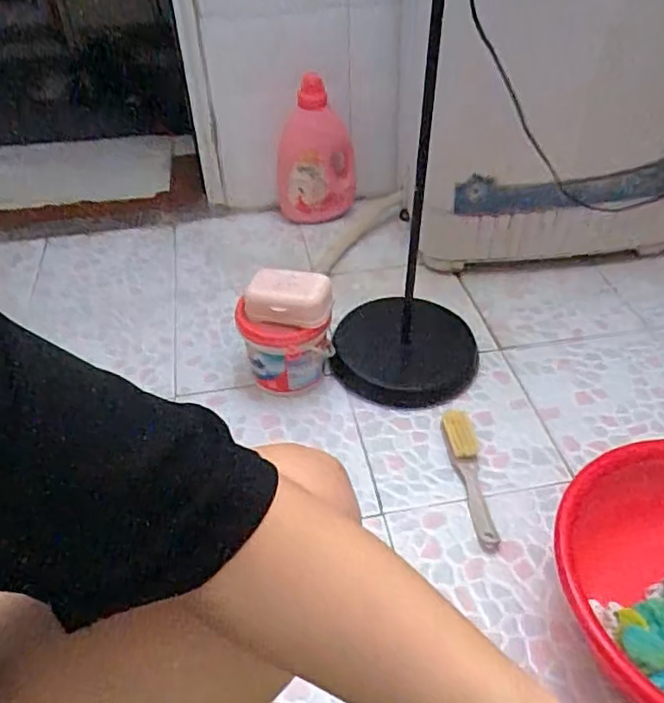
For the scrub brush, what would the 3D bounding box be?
[{"bbox_3d":[0.212,0.188,0.932,0.045,0.029,0.236,-5,43,-4],"label":"scrub brush"}]

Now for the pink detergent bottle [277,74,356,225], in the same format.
[{"bbox_3d":[-0.036,-0.424,1.402,0.177,0.353,0.088,-6,44,-5],"label":"pink detergent bottle"}]

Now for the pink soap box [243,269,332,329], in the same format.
[{"bbox_3d":[-0.067,-0.090,1.008,0.140,0.050,0.088,7,44,9],"label":"pink soap box"}]

